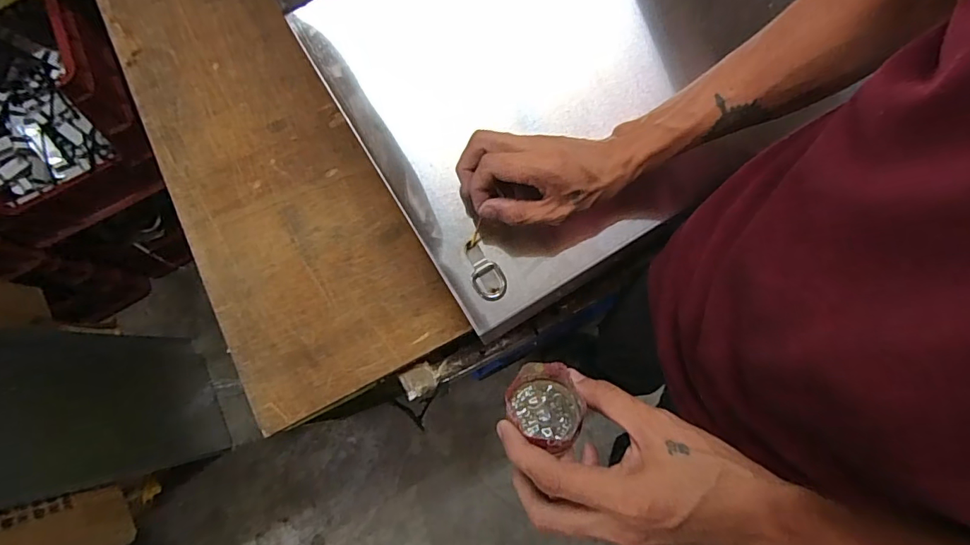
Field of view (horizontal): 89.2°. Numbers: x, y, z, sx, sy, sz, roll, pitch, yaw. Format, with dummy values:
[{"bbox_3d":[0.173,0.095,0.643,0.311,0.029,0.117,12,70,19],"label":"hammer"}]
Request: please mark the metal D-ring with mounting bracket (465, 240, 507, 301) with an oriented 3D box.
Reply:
[{"bbox_3d":[-0.001,-0.002,0.472,0.031,0.004,0.060,-26,95,-5],"label":"metal D-ring with mounting bracket"}]

